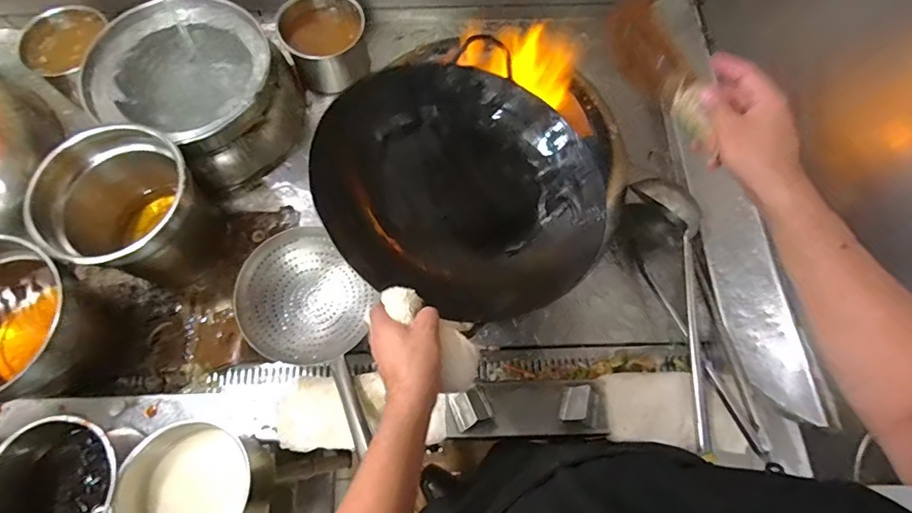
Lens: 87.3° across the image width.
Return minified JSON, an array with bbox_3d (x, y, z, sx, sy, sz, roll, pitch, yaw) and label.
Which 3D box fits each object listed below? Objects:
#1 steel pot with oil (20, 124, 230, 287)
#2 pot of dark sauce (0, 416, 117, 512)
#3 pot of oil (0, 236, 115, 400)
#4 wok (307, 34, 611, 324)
[{"bbox_3d":[-0.525,-0.072,0.788,0.184,0.207,0.211,26,71,10],"label":"steel pot with oil"},{"bbox_3d":[-0.528,0.315,0.648,0.166,0.137,0.169,-15,70,-6],"label":"pot of dark sauce"},{"bbox_3d":[-0.651,0.113,0.708,0.217,0.204,0.202,0,69,0],"label":"pot of oil"},{"bbox_3d":[0.014,-0.113,0.721,0.432,0.140,0.400,8,65,-17],"label":"wok"}]

